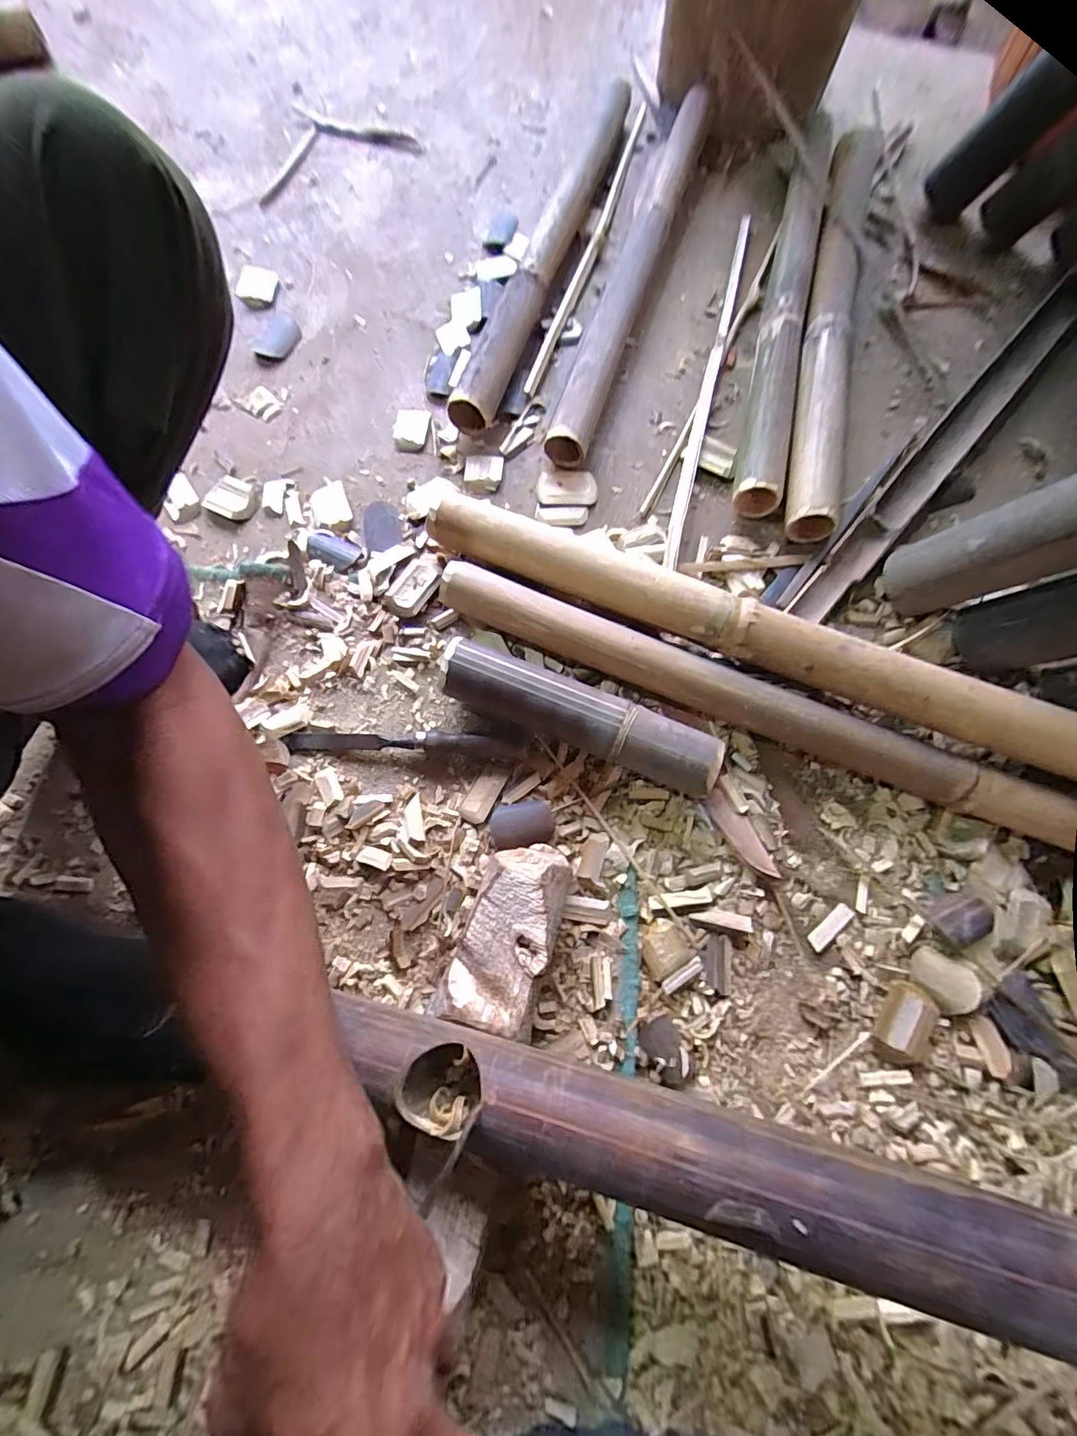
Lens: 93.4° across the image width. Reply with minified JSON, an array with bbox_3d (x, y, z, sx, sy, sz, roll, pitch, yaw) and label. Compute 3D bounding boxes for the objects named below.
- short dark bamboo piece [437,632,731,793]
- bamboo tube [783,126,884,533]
[{"bbox_3d":[0.035,0.000,0.477,0.258,0.062,0.053,22,75,7],"label":"short dark bamboo piece"},{"bbox_3d":[0.351,-0.472,0.607,0.066,0.075,0.561,11,74,4],"label":"bamboo tube"}]

